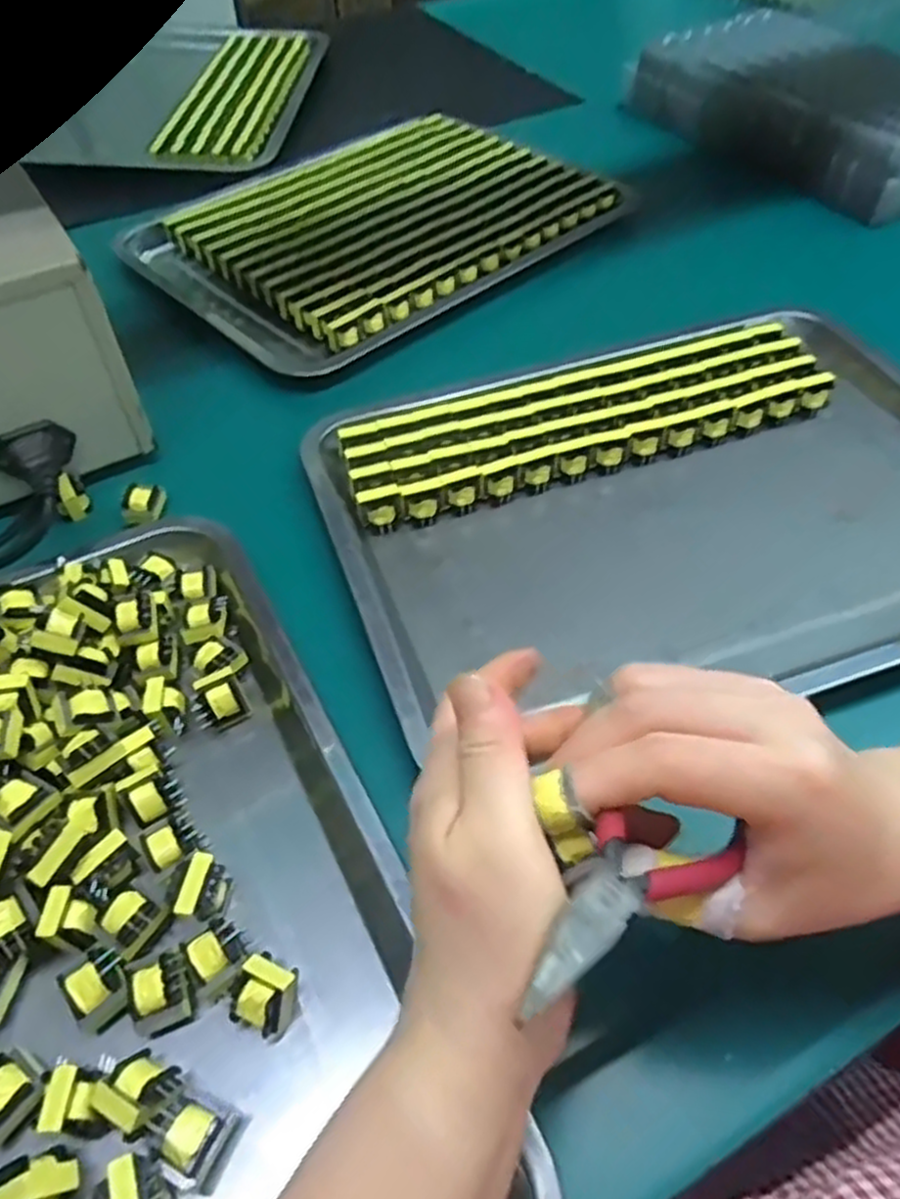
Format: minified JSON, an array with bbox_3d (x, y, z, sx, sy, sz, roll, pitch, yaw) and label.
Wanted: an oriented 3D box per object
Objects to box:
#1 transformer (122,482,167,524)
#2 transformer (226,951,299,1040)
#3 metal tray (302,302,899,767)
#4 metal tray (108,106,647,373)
[{"bbox_3d":[-0.184,-0.059,0.465,0.021,0.013,0.025,-1,52,0],"label":"transformer"},{"bbox_3d":[-0.068,0.147,0.287,0.023,0.025,0.023,22,55,17],"label":"transformer"},{"bbox_3d":[0.131,-0.058,0.460,0.397,0.033,0.286,-13,52,-9],"label":"metal tray"},{"bbox_3d":[-0.060,-0.326,0.676,0.381,0.034,0.263,-34,59,-23],"label":"metal tray"}]

